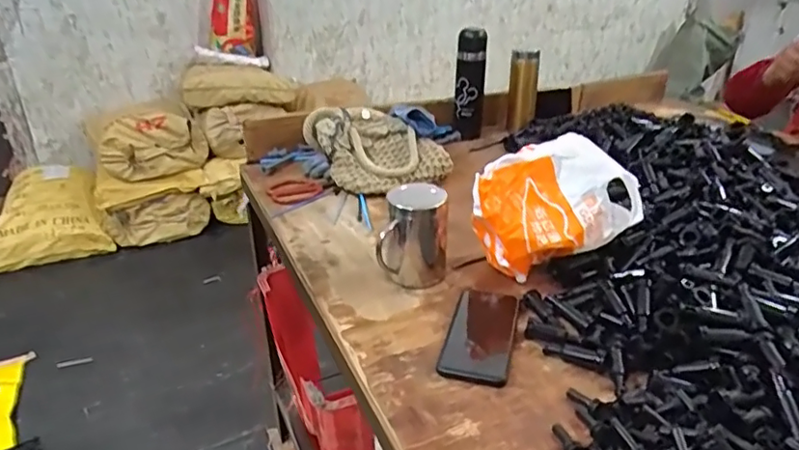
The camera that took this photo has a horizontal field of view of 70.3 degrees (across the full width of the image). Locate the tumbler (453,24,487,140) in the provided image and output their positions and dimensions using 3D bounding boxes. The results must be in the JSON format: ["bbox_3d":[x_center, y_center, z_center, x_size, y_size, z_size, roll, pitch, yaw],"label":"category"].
[{"bbox_3d":[0.154,-0.308,1.241,0.059,0.230,0.074,5,28,8],"label":"tumbler"}]

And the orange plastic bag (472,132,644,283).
[{"bbox_3d":[0.192,-0.016,0.738,0.203,0.153,0.108,-9,29,-17],"label":"orange plastic bag"}]

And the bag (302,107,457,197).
[{"bbox_3d":[-0.040,-0.142,1.062,0.207,0.068,0.216,-21,61,-29],"label":"bag"}]

